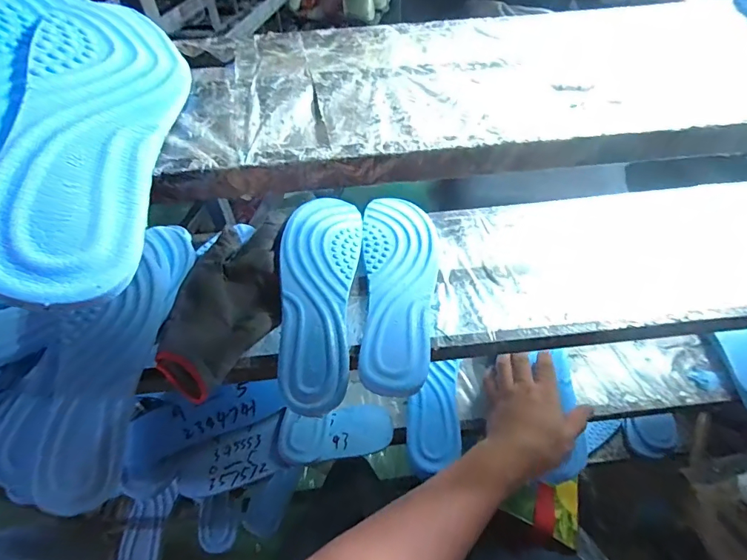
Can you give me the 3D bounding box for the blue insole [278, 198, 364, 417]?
[{"bbox_3d":[-0.052,0.004,0.416,0.077,0.032,0.252,-3,50,0],"label":"blue insole"}]

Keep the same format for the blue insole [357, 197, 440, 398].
[{"bbox_3d":[0.029,-0.001,0.424,0.079,0.015,0.251,0,50,3],"label":"blue insole"}]

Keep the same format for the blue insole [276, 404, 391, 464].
[{"bbox_3d":[-0.046,0.187,0.516,0.136,0.027,0.062,-8,50,-5],"label":"blue insole"}]

